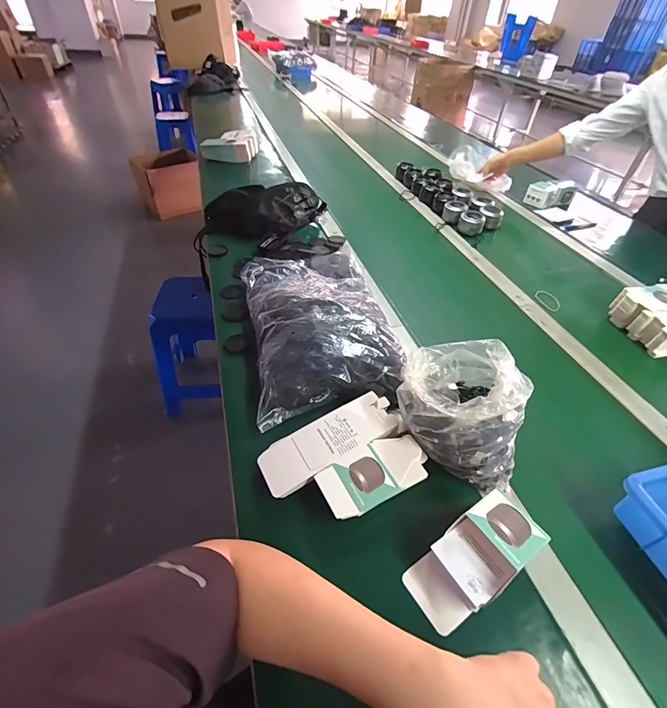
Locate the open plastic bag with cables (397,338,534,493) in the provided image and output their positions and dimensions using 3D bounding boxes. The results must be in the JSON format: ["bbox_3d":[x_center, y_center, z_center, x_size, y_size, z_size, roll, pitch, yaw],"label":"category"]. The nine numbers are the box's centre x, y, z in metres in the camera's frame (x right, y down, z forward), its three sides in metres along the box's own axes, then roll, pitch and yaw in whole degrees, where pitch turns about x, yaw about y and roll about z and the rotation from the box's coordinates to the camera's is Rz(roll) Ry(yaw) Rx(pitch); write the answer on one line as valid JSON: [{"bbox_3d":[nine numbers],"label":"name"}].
[{"bbox_3d":[0.187,0.076,0.549,0.175,0.147,0.144,14,45,11],"label":"open plastic bag with cables"}]

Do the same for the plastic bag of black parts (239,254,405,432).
[{"bbox_3d":[-0.039,-0.094,0.777,0.274,0.086,0.491,-7,45,-11],"label":"plastic bag of black parts"}]

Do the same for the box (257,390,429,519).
[{"bbox_3d":[0.017,0.152,0.540,0.220,0.054,0.154,-20,49,-22],"label":"box"}]

